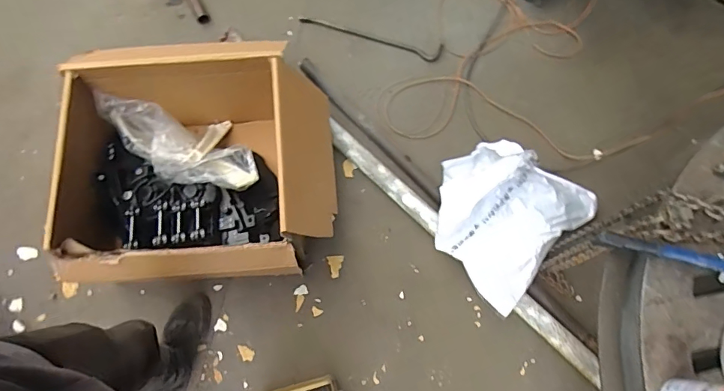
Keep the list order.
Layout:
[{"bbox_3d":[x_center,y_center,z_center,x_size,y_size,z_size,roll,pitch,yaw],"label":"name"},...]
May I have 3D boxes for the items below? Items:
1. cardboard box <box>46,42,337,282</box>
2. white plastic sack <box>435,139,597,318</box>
[{"bbox_3d":[-0.411,-0.062,1.190,0.664,0.343,0.558,-4,71,-2],"label":"cardboard box"},{"bbox_3d":[0.394,0.019,1.207,0.367,0.212,0.453,42,75,15],"label":"white plastic sack"}]

